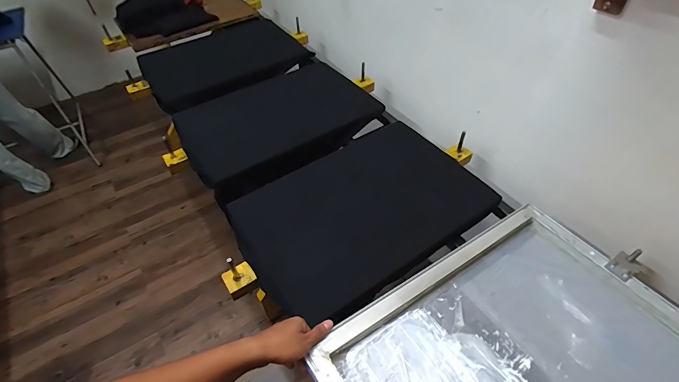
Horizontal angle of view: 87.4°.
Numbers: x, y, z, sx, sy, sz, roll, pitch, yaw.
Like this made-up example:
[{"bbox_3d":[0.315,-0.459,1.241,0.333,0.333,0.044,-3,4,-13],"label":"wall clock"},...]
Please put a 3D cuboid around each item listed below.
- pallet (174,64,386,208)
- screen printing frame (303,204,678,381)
[{"bbox_3d":[-0.209,-0.230,1.219,0.625,0.099,0.438,-33,56,-23],"label":"pallet"},{"bbox_3d":[0.331,0.297,0.616,0.640,0.034,0.456,-23,51,-27],"label":"screen printing frame"}]

